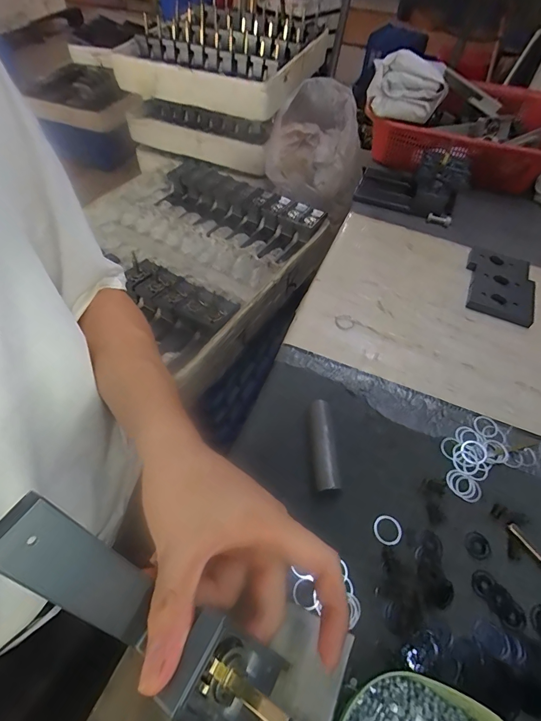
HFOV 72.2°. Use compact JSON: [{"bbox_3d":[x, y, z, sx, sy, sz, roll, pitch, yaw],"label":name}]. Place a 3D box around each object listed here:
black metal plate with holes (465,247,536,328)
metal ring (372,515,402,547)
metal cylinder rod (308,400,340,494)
[{"bbox_3d":[0.332,-0.110,0.537,0.088,0.014,0.129,16,55,7],"label":"black metal plate with holes"},{"bbox_3d":[0.109,0.156,0.343,0.026,0.004,0.026,2,55,-3],"label":"metal ring"},{"bbox_3d":[0.054,0.085,0.374,0.025,0.023,0.091,0,55,-5],"label":"metal cylinder rod"}]

